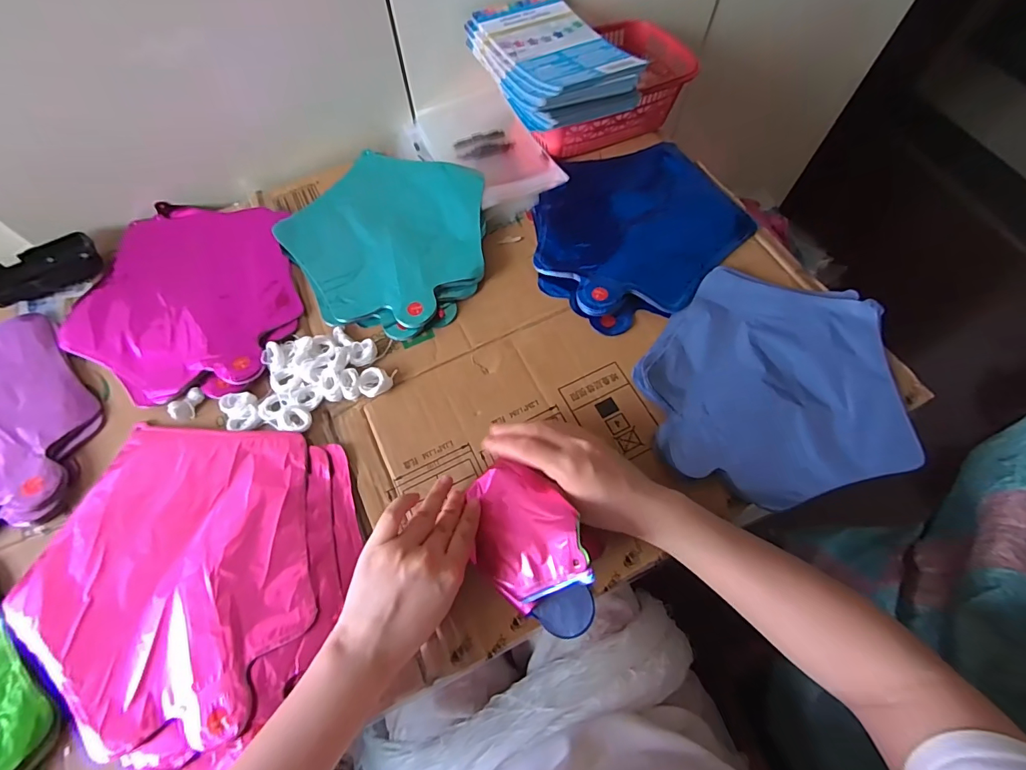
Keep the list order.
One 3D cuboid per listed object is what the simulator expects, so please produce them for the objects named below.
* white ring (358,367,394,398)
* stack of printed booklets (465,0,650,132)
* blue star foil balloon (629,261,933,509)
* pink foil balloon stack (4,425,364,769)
[{"bbox_3d":[-0.131,-0.002,0.436,0.028,0.011,0.026,0,65,1],"label":"white ring"},{"bbox_3d":[0.039,-0.357,0.498,0.133,0.043,0.190,-24,67,-10],"label":"stack of printed booklets"},{"bbox_3d":[0.245,-0.006,0.430,0.237,0.018,0.228,12,66,6],"label":"blue star foil balloon"},{"bbox_3d":[-0.257,0.149,0.363,0.244,0.013,0.235,8,65,4],"label":"pink foil balloon stack"}]

